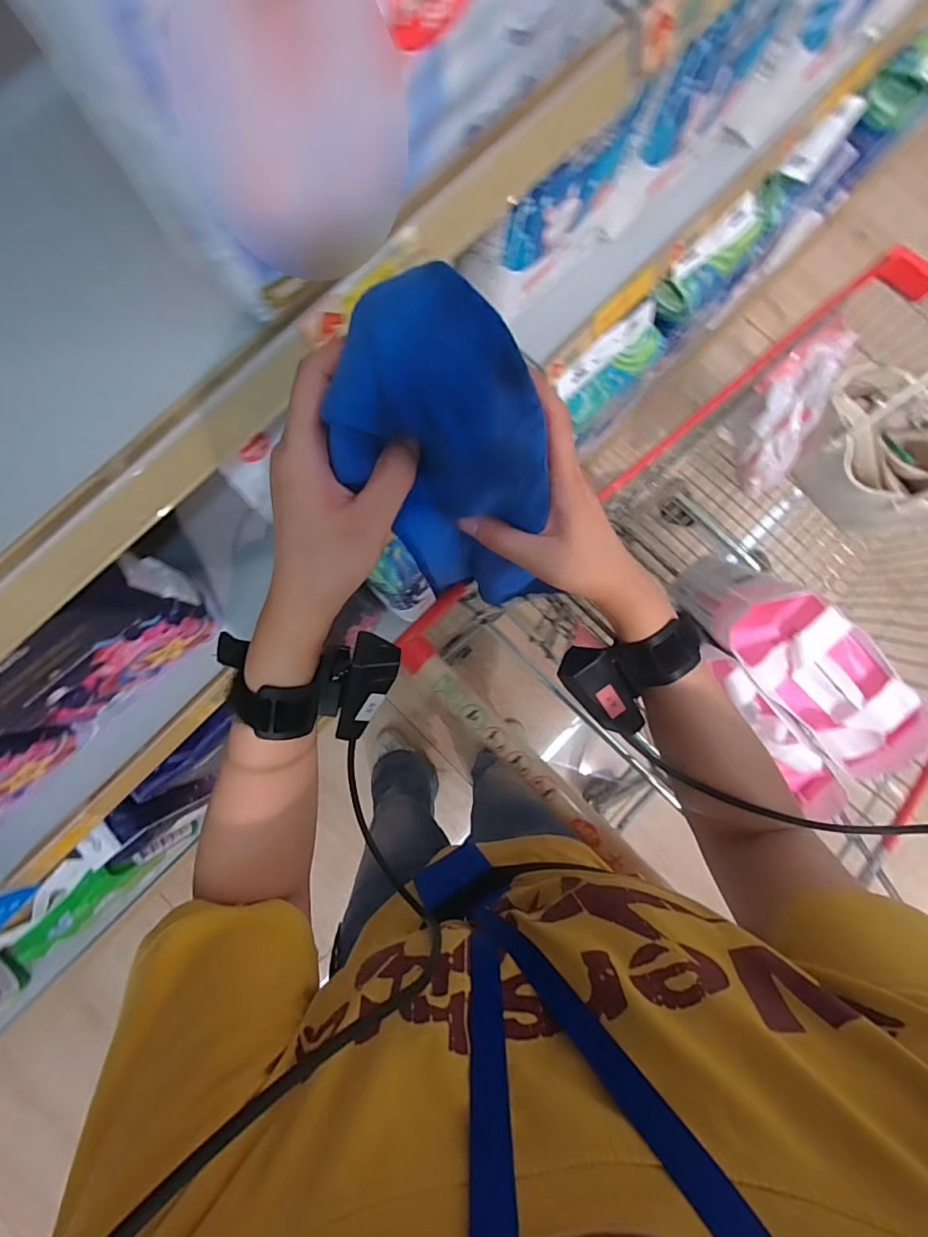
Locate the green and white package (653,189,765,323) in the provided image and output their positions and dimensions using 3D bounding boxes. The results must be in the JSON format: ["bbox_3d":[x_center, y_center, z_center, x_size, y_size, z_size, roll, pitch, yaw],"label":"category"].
[{"bbox_3d":[0.496,-0.699,1.010,0.243,0.101,0.087,-42,83,-5],"label":"green and white package"}]

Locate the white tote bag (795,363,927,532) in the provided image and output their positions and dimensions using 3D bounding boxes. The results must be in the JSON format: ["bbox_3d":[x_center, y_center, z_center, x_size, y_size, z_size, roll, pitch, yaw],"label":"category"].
[{"bbox_3d":[0.706,-0.289,0.742,0.242,0.271,0.252,-22,81,-2],"label":"white tote bag"}]

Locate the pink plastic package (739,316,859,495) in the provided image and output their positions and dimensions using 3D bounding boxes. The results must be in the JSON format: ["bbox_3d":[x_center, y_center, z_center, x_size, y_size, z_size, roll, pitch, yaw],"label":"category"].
[{"bbox_3d":[0.543,-0.343,0.864,0.120,0.086,0.280,11,126,3],"label":"pink plastic package"}]

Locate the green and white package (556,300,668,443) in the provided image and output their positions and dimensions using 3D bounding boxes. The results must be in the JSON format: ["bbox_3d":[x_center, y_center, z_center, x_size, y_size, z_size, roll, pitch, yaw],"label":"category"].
[{"bbox_3d":[0.304,-0.507,1.056,0.084,0.128,0.272,44,85,7],"label":"green and white package"}]

